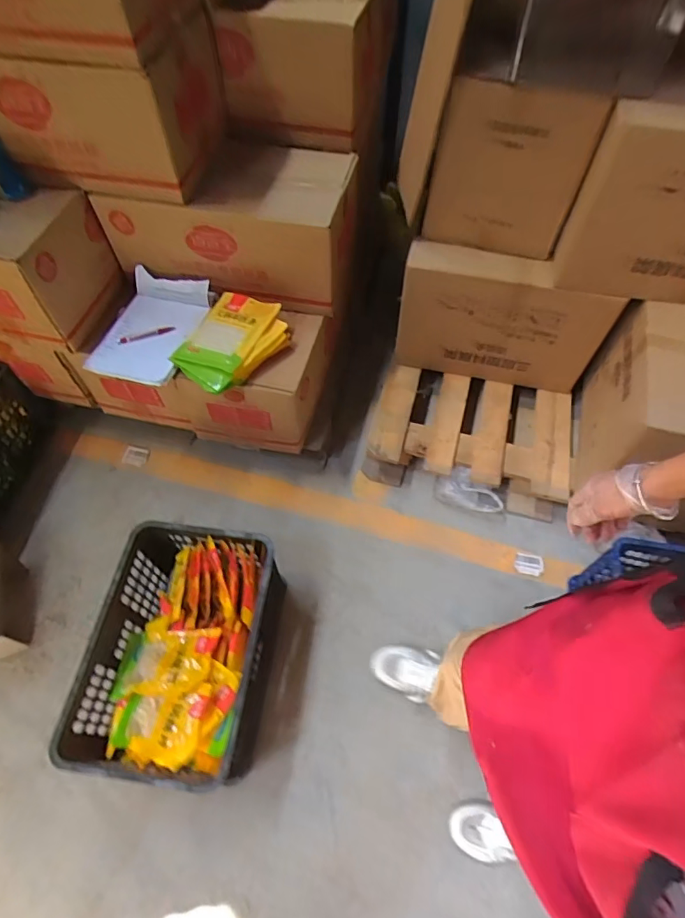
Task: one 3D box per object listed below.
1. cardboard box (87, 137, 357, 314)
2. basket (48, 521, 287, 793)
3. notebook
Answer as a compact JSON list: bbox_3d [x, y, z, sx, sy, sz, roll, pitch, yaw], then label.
[{"bbox_3d":[-0.279,-0.689,1.347,0.610,0.245,0.391,13,60,10],"label":"cardboard box"},{"bbox_3d":[-0.351,0.439,1.119,0.350,0.254,0.492,6,59,6],"label":"basket"},{"bbox_3d":[-0.498,-0.352,1.283,0.249,0.056,0.344,12,60,10],"label":"notebook"}]

